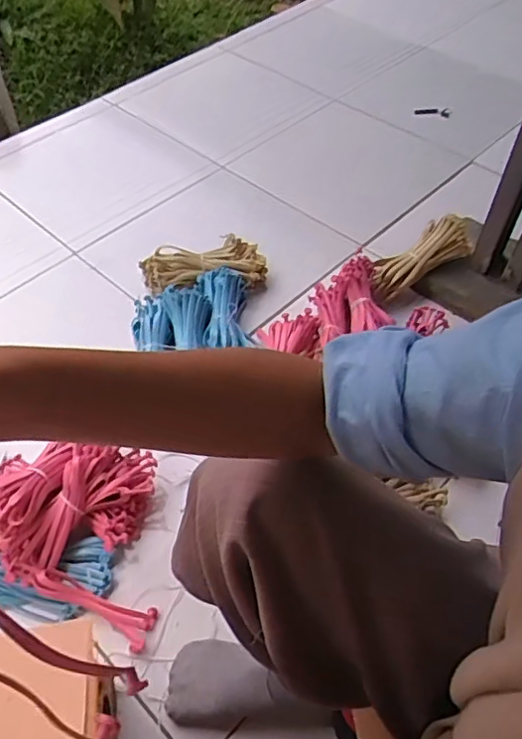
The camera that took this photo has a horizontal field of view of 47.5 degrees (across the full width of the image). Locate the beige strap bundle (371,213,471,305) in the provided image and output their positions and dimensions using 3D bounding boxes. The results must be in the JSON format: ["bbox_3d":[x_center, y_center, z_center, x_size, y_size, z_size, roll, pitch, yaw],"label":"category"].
[{"bbox_3d":[0.276,-0.199,1.047,0.191,0.064,0.069,-36,56,9],"label":"beige strap bundle"}]

